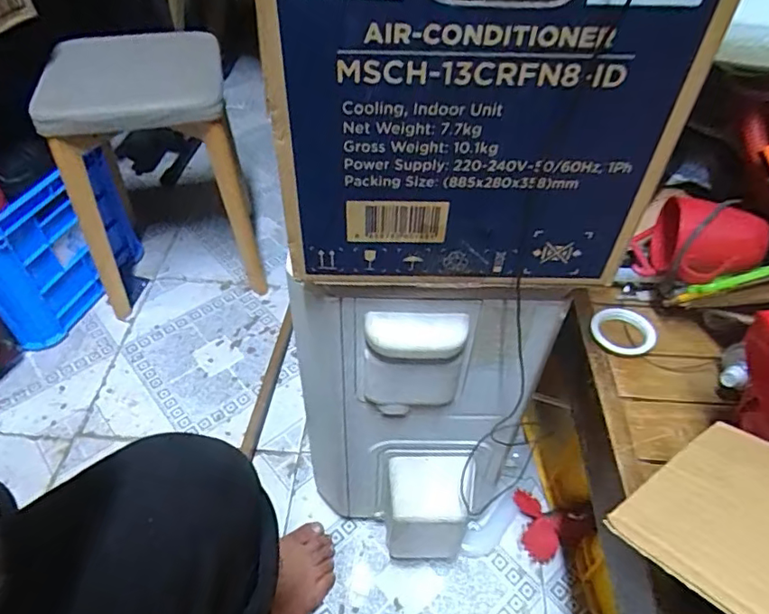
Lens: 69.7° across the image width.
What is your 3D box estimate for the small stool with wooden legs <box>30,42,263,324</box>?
[{"bbox_3d":[-0.455,-0.241,1.094,0.317,0.479,0.234,-16,50,-17],"label":"small stool with wooden legs"}]

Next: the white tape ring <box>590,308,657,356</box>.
[{"bbox_3d":[0.284,0.030,0.657,0.072,0.017,0.063,18,49,14],"label":"white tape ring"}]

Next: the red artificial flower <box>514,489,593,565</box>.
[{"bbox_3d":[0.252,0.343,0.868,0.119,0.063,0.084,30,53,23],"label":"red artificial flower"}]

